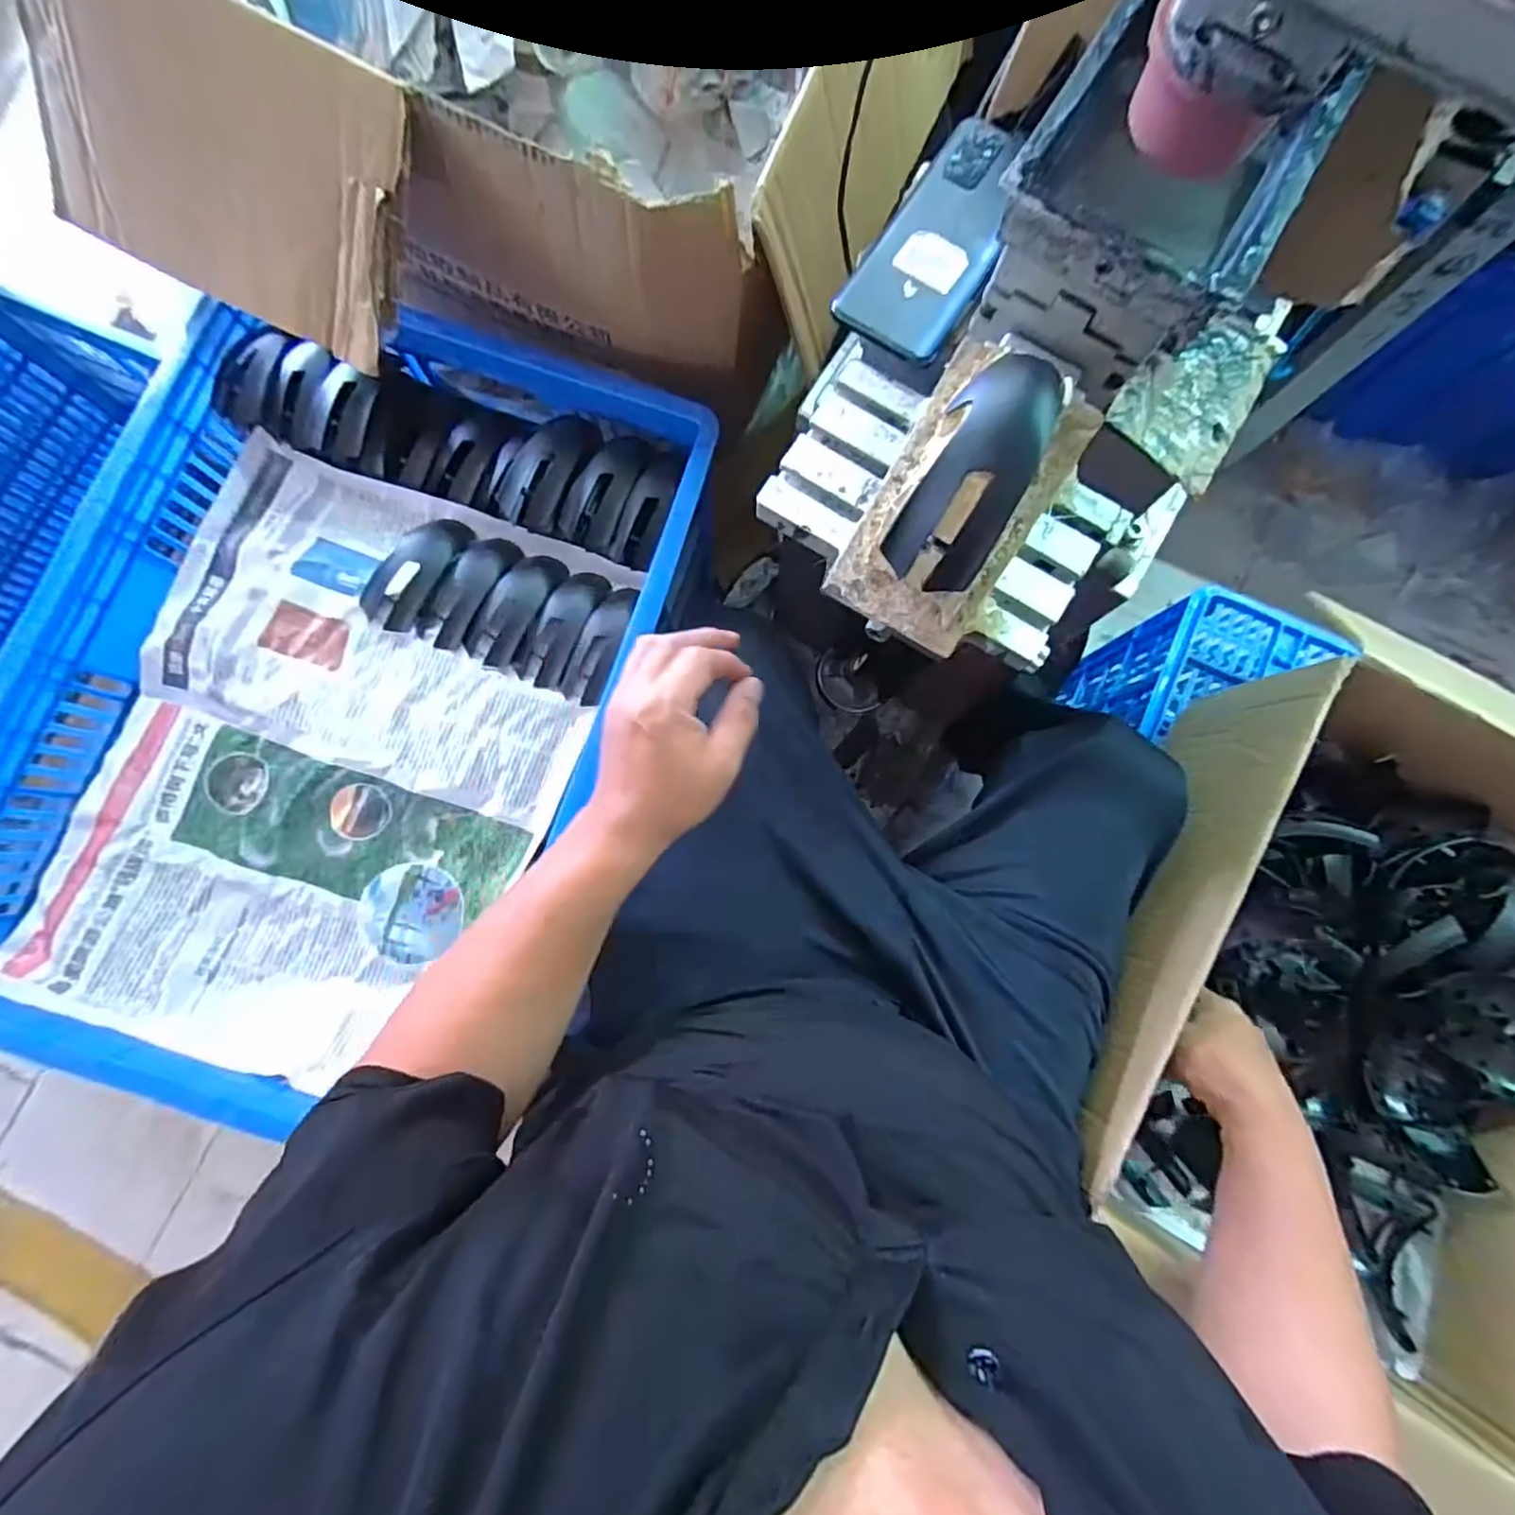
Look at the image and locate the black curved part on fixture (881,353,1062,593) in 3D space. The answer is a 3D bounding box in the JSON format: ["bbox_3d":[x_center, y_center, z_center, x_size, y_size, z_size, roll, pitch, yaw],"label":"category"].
[{"bbox_3d":[0.112,-0.146,0.338,0.049,0.031,0.118,28,106,3],"label":"black curved part on fixture"}]

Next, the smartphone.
[{"bbox_3d":[0.116,-0.331,0.422,0.072,0.012,0.163,30,88,12],"label":"smartphone"}]

